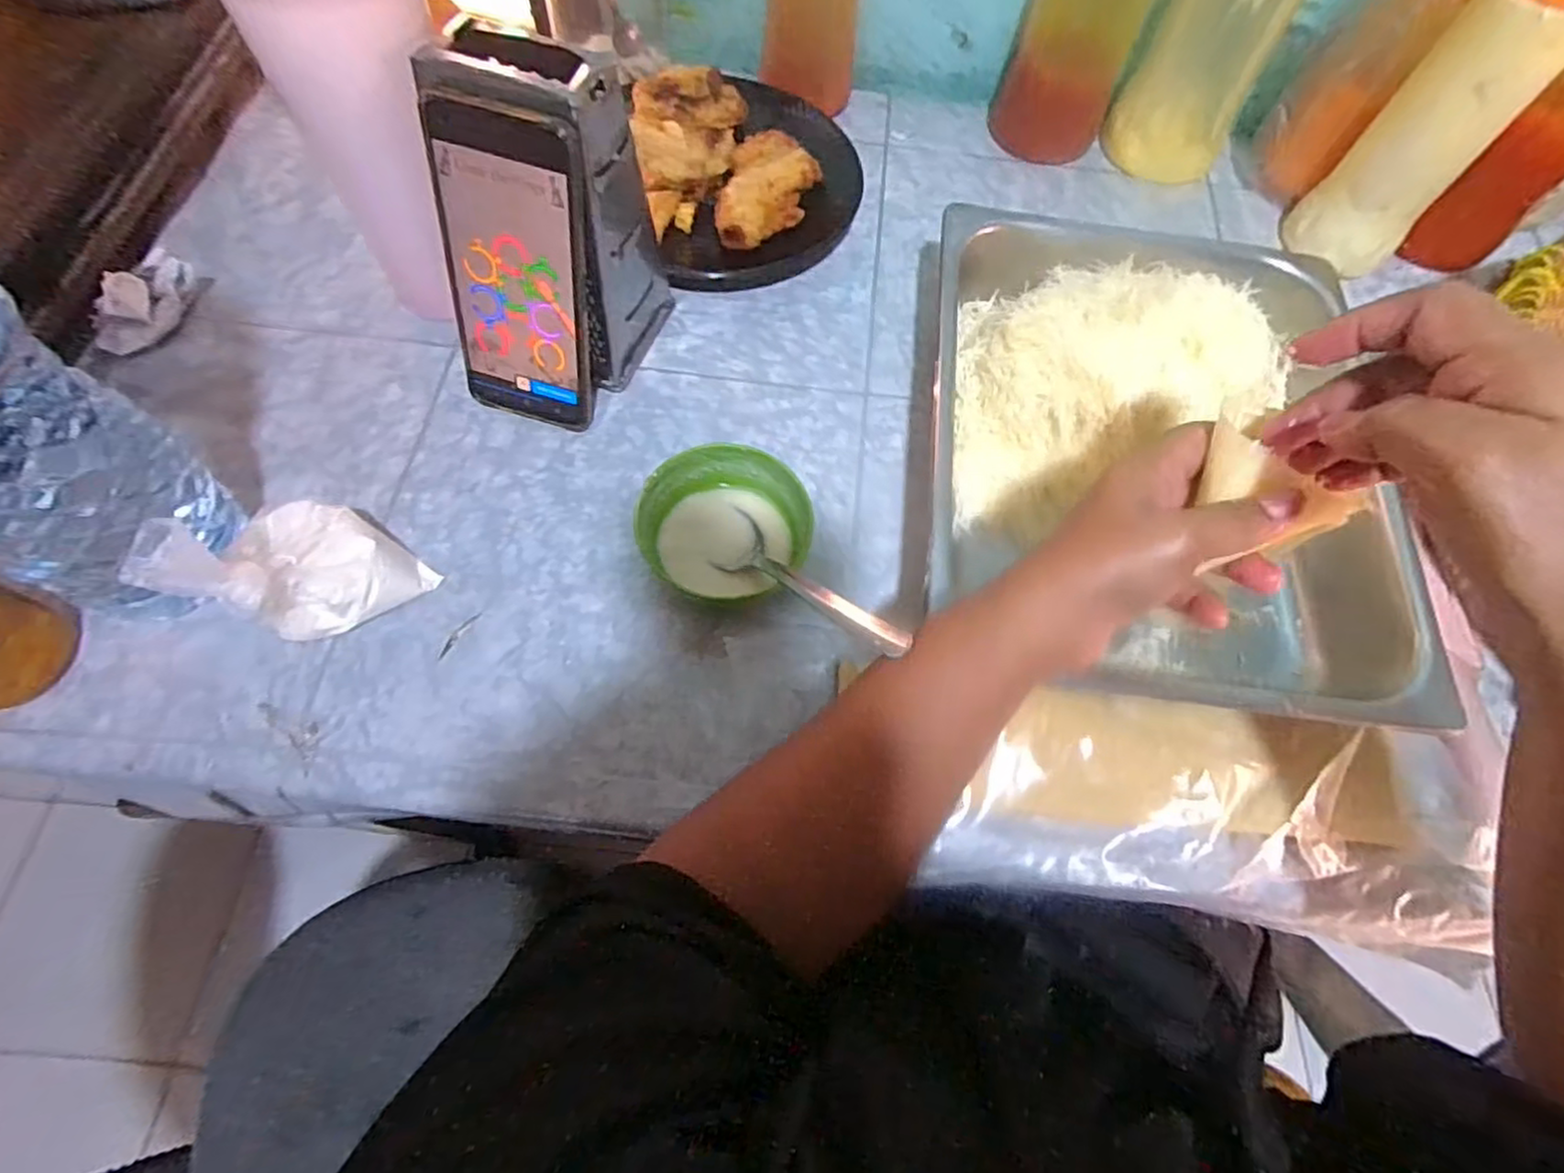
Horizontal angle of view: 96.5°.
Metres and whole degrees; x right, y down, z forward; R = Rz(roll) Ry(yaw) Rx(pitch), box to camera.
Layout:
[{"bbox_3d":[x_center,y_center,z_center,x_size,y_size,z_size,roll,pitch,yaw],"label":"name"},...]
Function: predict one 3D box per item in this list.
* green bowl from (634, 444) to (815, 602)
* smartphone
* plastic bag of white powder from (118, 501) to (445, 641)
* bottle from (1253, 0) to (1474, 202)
[{"bbox_3d":[-0.031,-0.034,0.395,0.088,0.042,0.081,1,66,-3],"label":"green bowl"},{"bbox_3d":[-0.146,-0.167,0.386,0.078,0.170,0.011,17,46,2],"label":"smartphone"},{"bbox_3d":[-0.245,-0.011,0.352,0.080,0.078,0.085,27,67,8],"label":"plastic bag of white powder"},{"bbox_3d":[0.420,-0.388,0.481,0.061,0.222,0.073,-33,72,-17],"label":"bottle"}]

